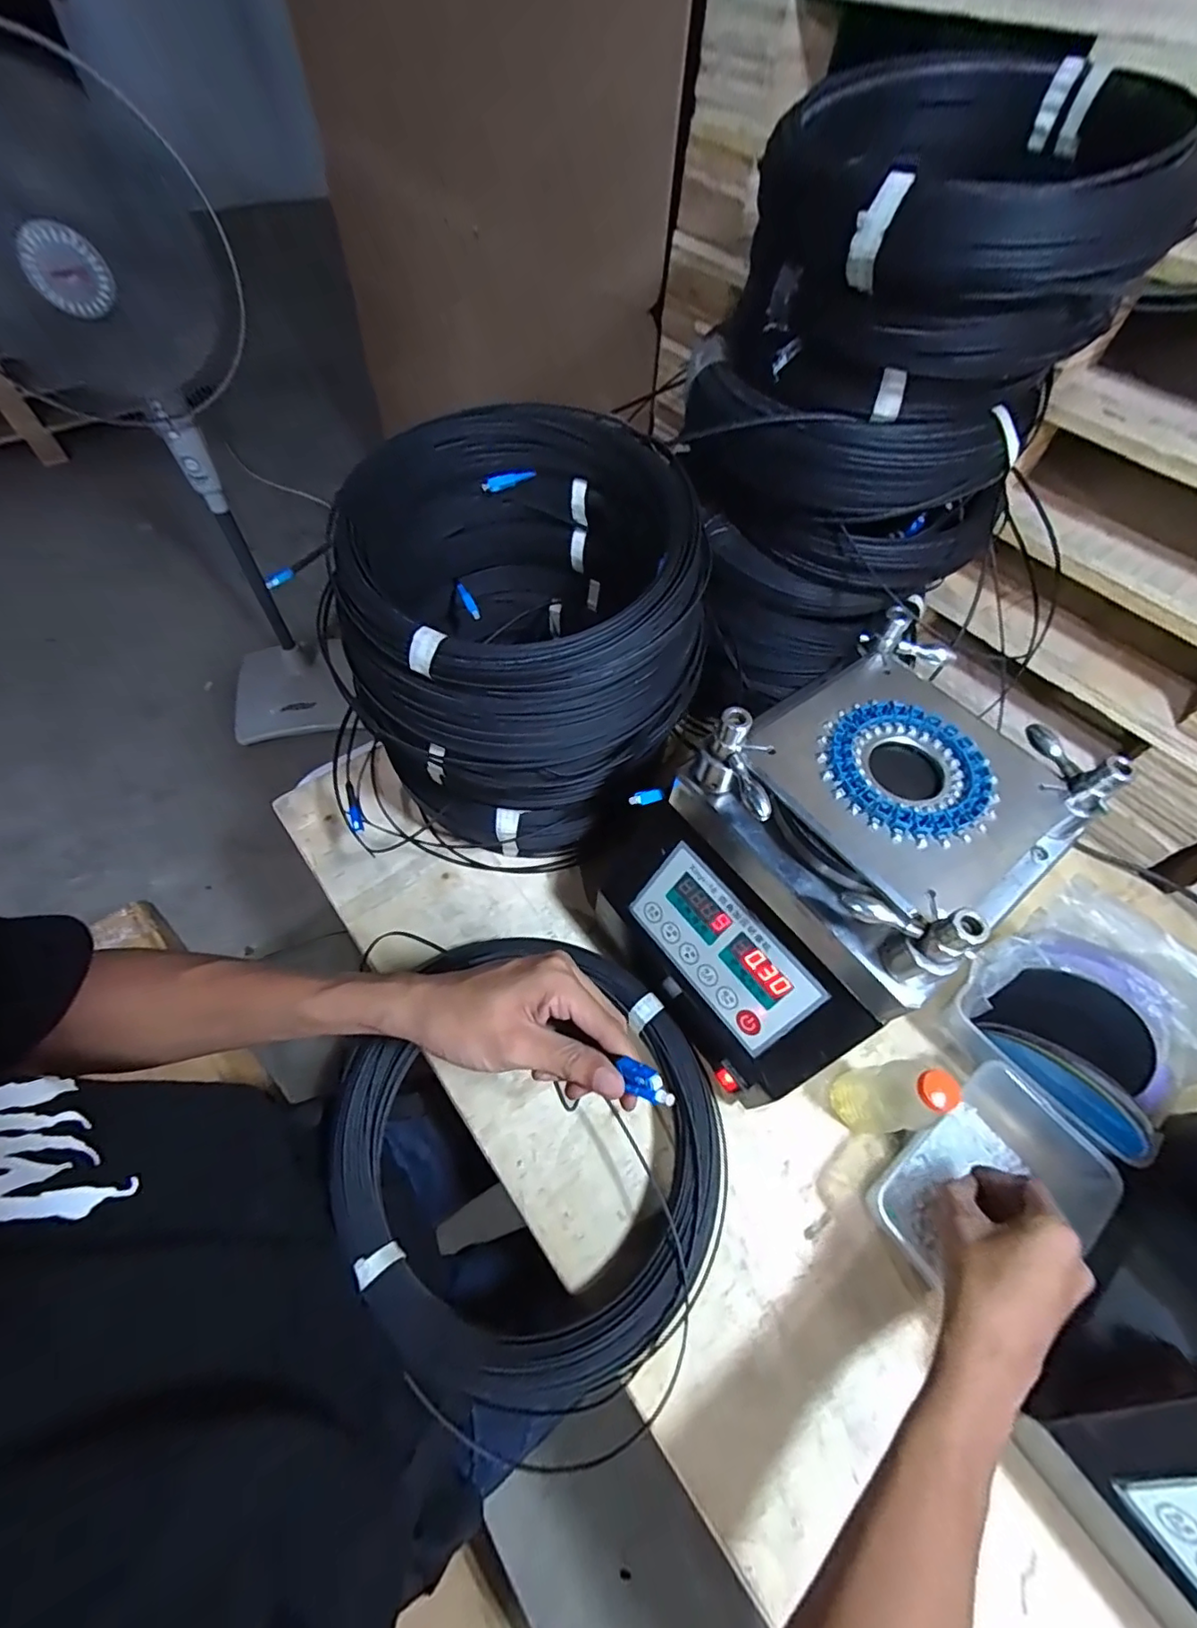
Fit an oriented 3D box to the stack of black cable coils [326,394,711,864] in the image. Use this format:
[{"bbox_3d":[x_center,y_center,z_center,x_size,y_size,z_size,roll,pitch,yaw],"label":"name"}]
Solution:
[{"bbox_3d":[-0.071,-0.158,0.535,0.294,0.254,0.282,-10,60,-8],"label":"stack of black cable coils"}]

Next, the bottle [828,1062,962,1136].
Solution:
[{"bbox_3d":[0.239,0.229,0.464,0.054,0.137,0.049,-14,60,-11],"label":"bottle"}]

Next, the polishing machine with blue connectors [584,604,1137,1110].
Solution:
[{"bbox_3d":[0.180,0.047,0.464,0.279,0.236,0.209,-30,64,-19],"label":"polishing machine with blue connectors"}]

